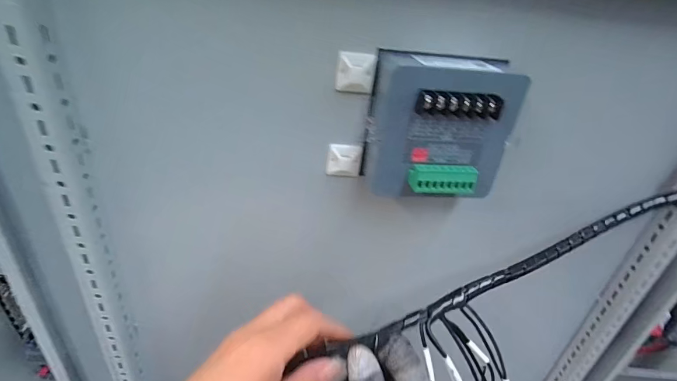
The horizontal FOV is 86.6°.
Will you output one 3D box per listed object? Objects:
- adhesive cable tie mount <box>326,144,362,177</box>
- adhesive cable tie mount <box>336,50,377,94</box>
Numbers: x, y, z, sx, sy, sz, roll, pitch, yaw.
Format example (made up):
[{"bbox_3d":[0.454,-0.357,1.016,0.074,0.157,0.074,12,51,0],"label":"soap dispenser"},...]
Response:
[{"bbox_3d":[0.004,-0.021,0.267,0.025,0.025,0.006,0,31,-10],"label":"adhesive cable tie mount"},{"bbox_3d":[0.012,-0.077,0.236,0.025,0.026,0.005,3,31,-4],"label":"adhesive cable tie mount"}]

